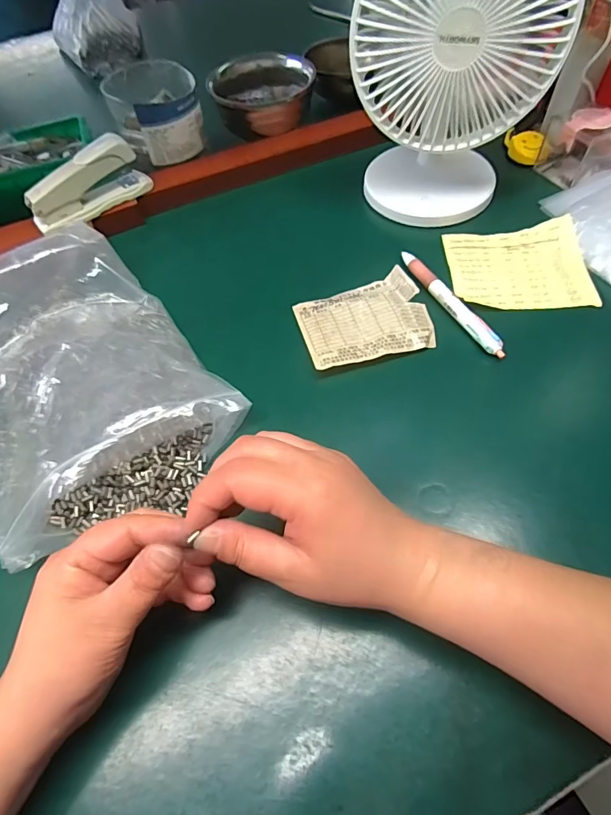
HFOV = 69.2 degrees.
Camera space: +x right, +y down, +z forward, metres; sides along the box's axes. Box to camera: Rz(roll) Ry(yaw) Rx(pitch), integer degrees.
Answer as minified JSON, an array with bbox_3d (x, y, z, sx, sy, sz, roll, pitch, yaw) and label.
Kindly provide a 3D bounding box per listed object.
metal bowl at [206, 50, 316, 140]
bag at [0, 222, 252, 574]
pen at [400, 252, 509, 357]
[{"bbox_3d":[-0.052,-0.387,0.551,0.121,0.054,0.121,-2,58,3],"label":"metal bowl"},{"bbox_3d":[-0.180,-0.029,0.341,0.176,0.060,0.247,-34,62,-16],"label":"bag"},{"bbox_3d":[0.126,-0.094,0.394,0.015,0.012,0.140,-26,60,-12],"label":"pen"}]

